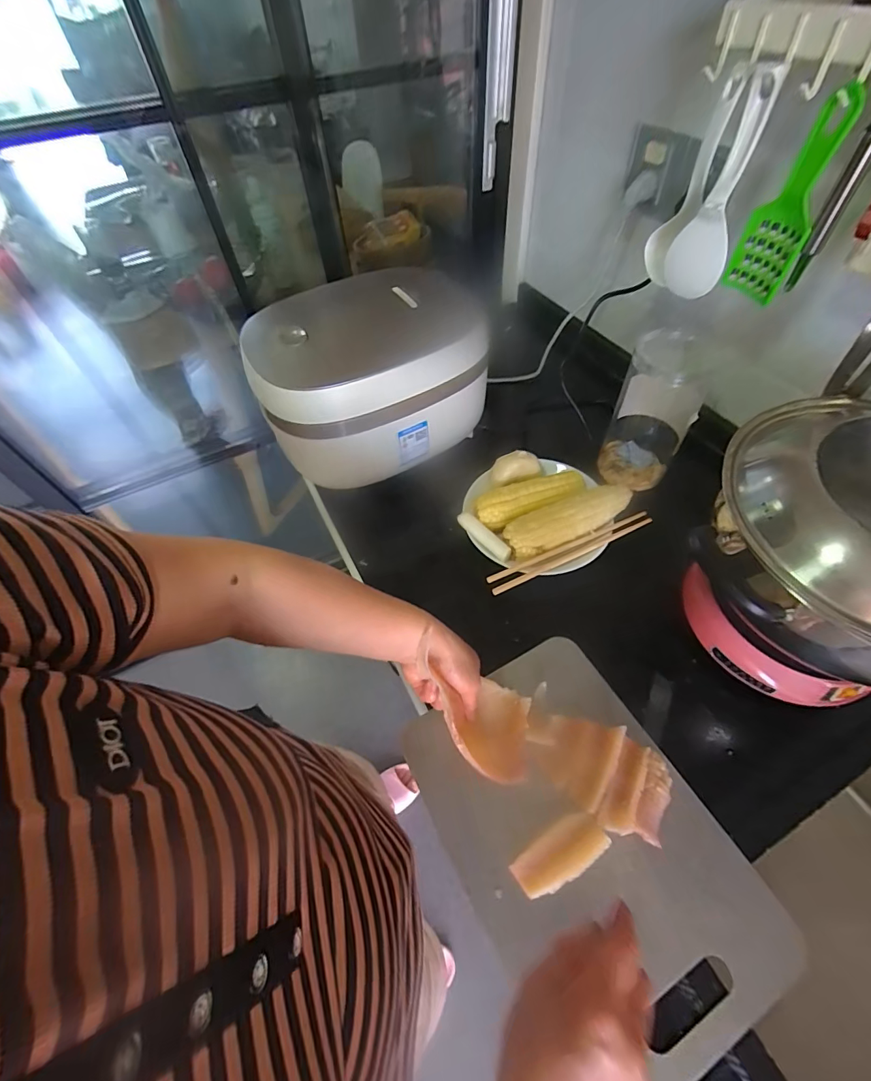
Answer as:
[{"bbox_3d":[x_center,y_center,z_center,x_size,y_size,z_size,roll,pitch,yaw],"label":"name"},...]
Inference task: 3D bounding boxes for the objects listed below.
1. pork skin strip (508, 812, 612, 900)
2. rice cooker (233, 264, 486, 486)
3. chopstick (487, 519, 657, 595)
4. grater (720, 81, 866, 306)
[{"bbox_3d":[0.115,0.289,0.404,0.088,0.015,0.039,-28,57,-16],"label":"pork skin strip"},{"bbox_3d":[-0.103,-0.229,0.642,0.288,0.179,0.237,-25,57,-14],"label":"rice cooker"},{"bbox_3d":[0.173,0.018,0.550,0.225,0.013,0.009,-22,56,-12],"label":"chopstick"},{"bbox_3d":[0.340,-0.319,0.424,0.014,0.161,0.062,-19,55,-11],"label":"grater"}]

